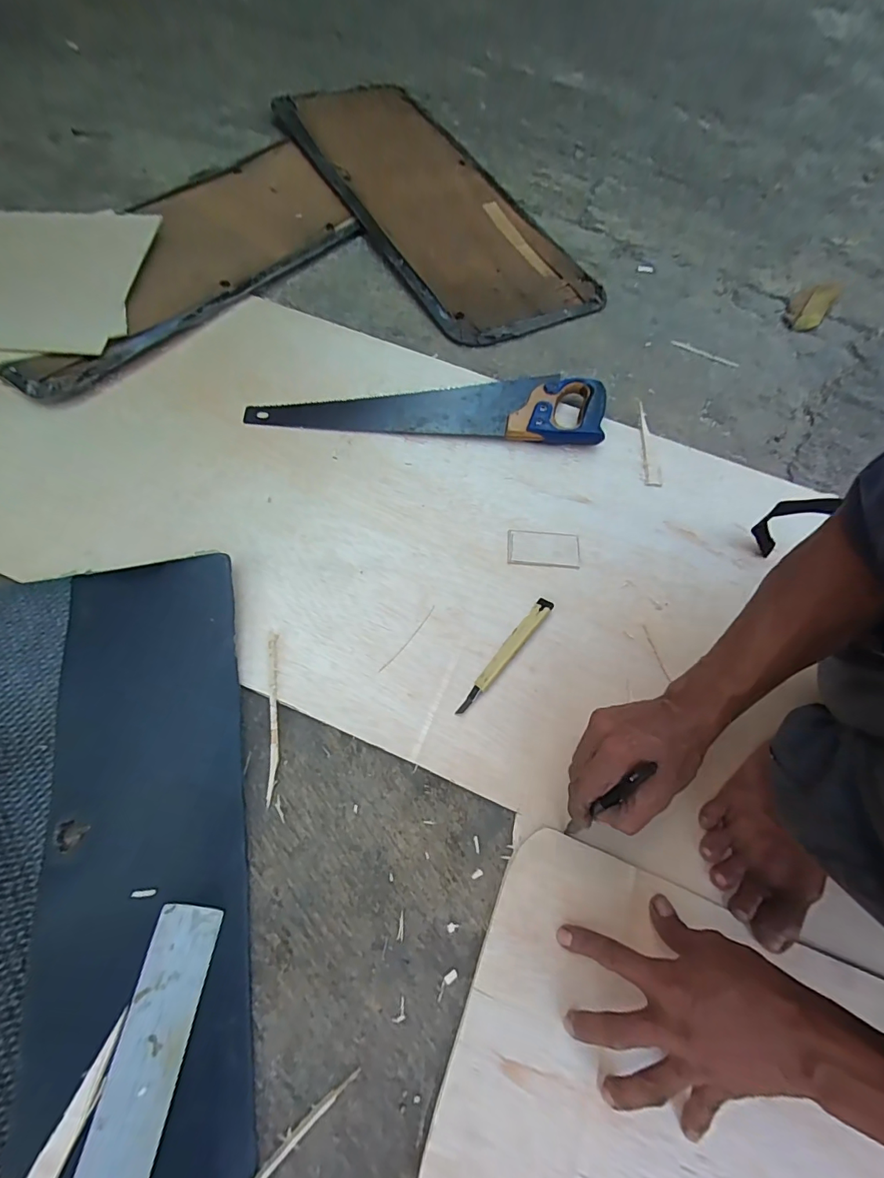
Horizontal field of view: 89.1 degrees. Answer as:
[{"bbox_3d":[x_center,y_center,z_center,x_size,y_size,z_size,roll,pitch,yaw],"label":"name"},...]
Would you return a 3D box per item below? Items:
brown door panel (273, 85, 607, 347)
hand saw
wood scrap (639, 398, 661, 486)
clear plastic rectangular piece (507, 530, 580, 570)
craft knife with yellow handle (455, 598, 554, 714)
[{"bbox_3d":[-0.019,-0.736,0.828,0.329,0.051,0.730,-28,71,-14],"label":"brown door panel"},{"bbox_3d":[-0.016,-0.263,0.625,0.476,0.032,0.109,3,66,-2],"label":"hand saw"},{"bbox_3d":[0.288,-0.216,0.632,0.020,0.005,0.166,4,66,-1],"label":"wood scrap"},{"bbox_3d":[0.125,-0.050,0.555,0.087,0.007,0.048,6,66,-1],"label":"clear plastic rectangular piece"},{"bbox_3d":[0.072,0.073,0.498,0.020,0.013,0.160,37,70,13],"label":"craft knife with yellow handle"}]

